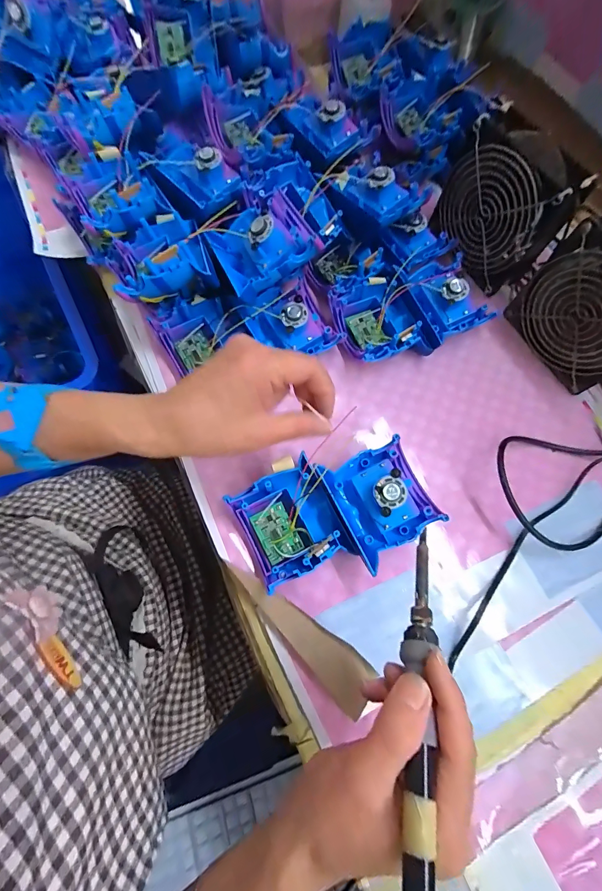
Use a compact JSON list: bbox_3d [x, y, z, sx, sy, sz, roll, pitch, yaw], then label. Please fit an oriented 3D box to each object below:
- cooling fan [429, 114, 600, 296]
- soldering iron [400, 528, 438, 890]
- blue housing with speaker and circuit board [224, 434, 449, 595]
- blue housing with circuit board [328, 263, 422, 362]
[{"bbox_3d":[0.199,-0.241,0.365,0.050,0.113,0.127,-39,77,-13],"label":"cooling fan"},{"bbox_3d":[0.061,0.138,0.184,0.016,0.014,0.210,13,50,3],"label":"soldering iron"},{"bbox_3d":[0.030,0.056,0.304,0.149,0.045,0.095,-25,74,-10],"label":"blue housing with speaker and circuit board"},{"bbox_3d":[0.080,-0.130,0.369,0.094,0.038,0.093,-22,74,-8],"label":"blue housing with circuit board"}]

